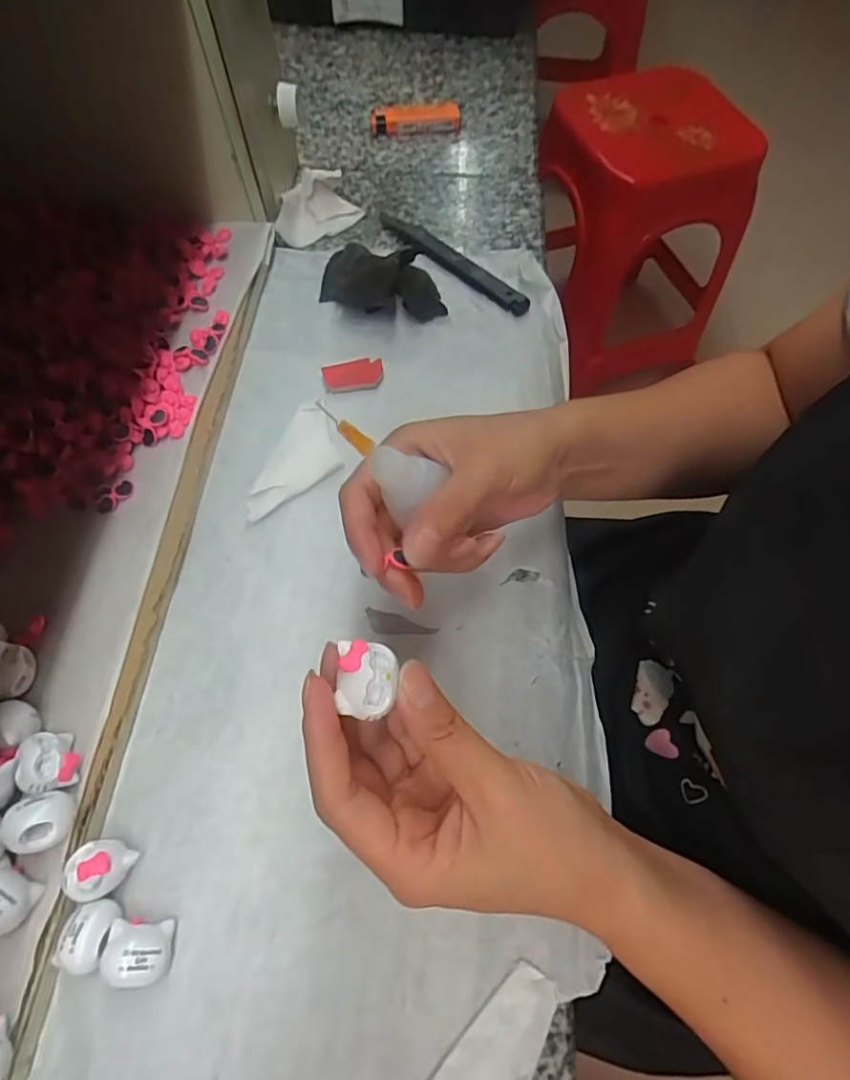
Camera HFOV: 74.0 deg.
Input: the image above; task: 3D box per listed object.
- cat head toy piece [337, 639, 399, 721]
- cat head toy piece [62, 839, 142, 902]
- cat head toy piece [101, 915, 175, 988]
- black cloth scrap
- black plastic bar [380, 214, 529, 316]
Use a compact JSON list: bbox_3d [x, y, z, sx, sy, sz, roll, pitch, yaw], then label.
[{"bbox_3d":[-0.020,0.046,0.188,0.019,0.008,0.025,0,64,0],"label":"cat head toy piece"},{"bbox_3d":[-0.139,0.141,0.241,0.024,0.023,0.022,0,64,0],"label":"cat head toy piece"},{"bbox_3d":[-0.116,0.167,0.231,0.023,0.019,0.021,-2,64,-1],"label":"cat head toy piece"},{"bbox_3d":[-0.030,-0.179,0.388,0.087,0.037,0.035,10,65,5],"label":"black cloth scrap"},{"bbox_3d":[0.019,-0.205,0.415,0.141,0.007,0.020,41,71,18],"label":"black plastic bar"}]

